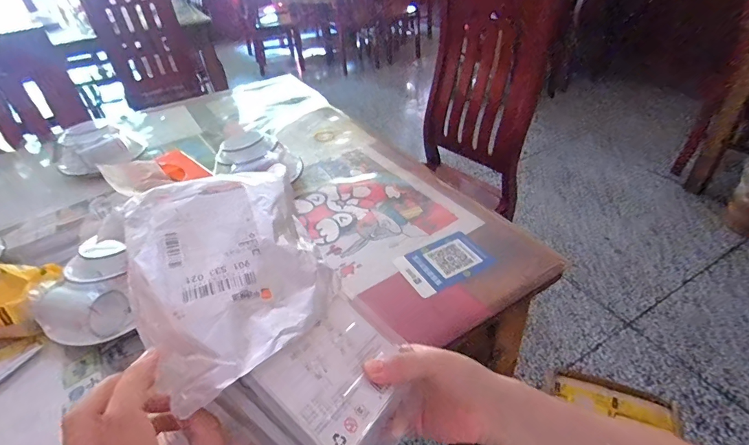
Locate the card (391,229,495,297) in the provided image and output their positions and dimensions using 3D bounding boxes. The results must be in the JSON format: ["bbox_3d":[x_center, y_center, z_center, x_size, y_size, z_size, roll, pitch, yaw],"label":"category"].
[{"bbox_3d":[0.095,0.053,0.530,0.120,0.004,0.076,-22,45,-22],"label":"card"}]

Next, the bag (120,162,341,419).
[{"bbox_3d":[-0.112,0.034,0.319,0.155,0.050,0.183,-19,58,-29],"label":"bag"}]

